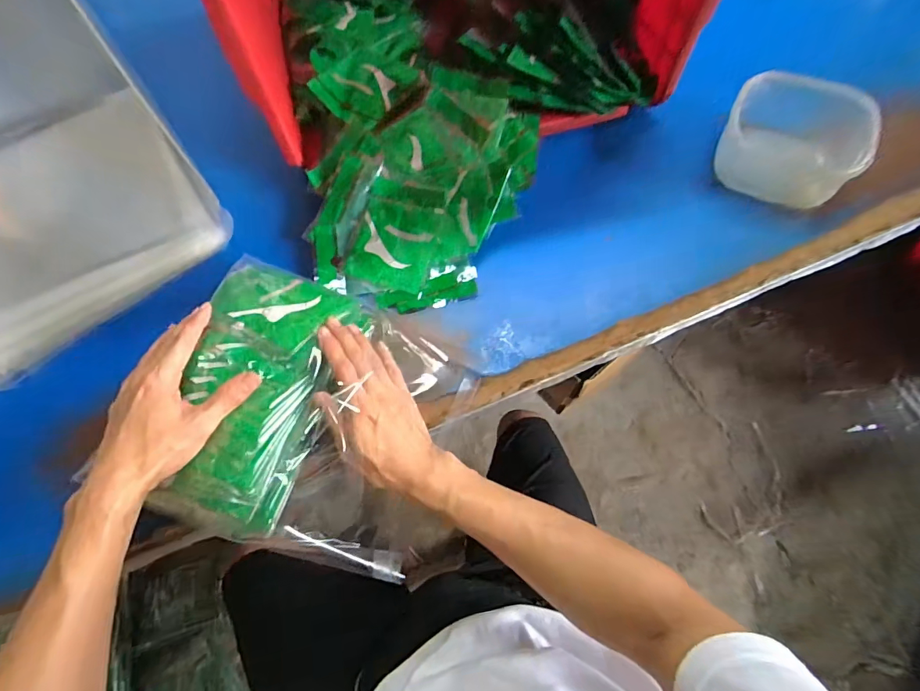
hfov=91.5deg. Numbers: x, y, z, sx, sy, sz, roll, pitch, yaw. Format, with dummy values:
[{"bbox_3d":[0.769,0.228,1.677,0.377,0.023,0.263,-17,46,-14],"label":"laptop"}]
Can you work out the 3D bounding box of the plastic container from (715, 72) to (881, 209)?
[{"bbox_3d":[0.447,-0.275,0.607,0.174,0.100,0.118,30,71,14],"label":"plastic container"}]

